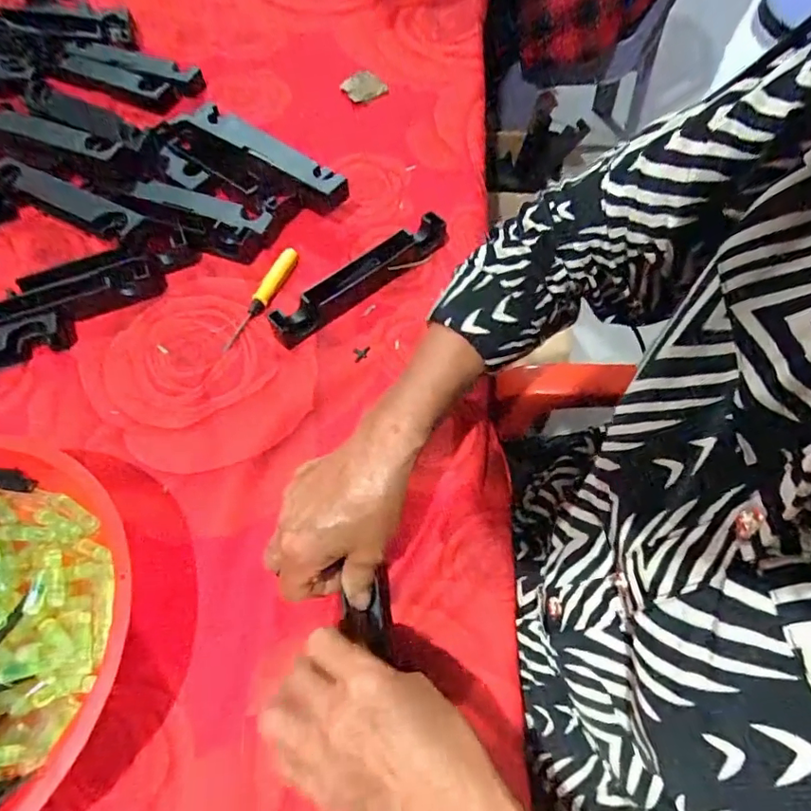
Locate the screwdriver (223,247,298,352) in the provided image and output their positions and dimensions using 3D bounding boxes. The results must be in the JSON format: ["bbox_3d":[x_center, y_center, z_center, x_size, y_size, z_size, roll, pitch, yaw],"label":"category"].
[{"bbox_3d":[-0.132,-0.102,0.492,0.016,0.011,0.121,21,65,11],"label":"screwdriver"}]

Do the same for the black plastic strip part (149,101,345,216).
[{"bbox_3d":[-0.164,-0.255,0.547,0.214,0.030,0.064,29,67,17],"label":"black plastic strip part"}]

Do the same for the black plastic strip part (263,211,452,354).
[{"bbox_3d":[-0.040,-0.121,0.496,0.192,0.030,0.028,-37,68,-17],"label":"black plastic strip part"}]

